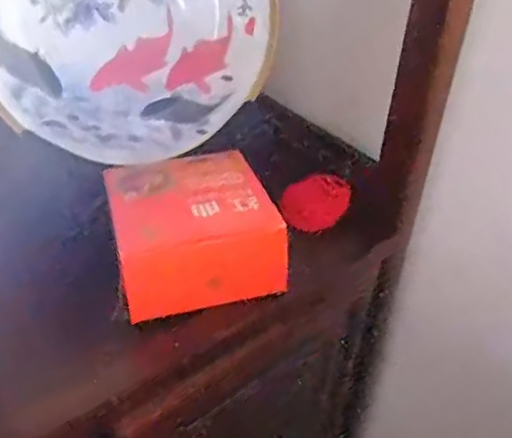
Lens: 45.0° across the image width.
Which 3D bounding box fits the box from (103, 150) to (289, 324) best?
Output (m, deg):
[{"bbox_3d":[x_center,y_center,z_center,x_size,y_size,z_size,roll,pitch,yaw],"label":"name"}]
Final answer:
[{"bbox_3d":[-0.051,0.004,0.485,0.119,0.051,0.135,-9,39,-18],"label":"box"}]

